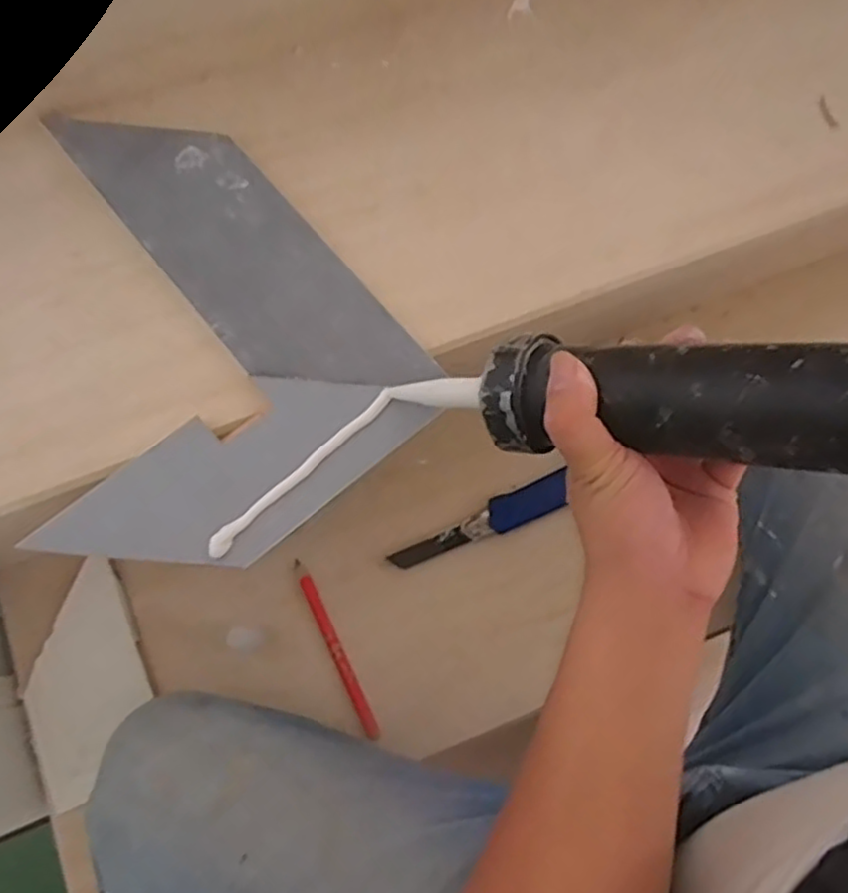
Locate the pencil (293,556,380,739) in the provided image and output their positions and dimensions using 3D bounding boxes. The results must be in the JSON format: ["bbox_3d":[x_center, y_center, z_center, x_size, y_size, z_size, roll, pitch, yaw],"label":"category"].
[{"bbox_3d":[-0.075,0.168,0.595,0.014,0.007,0.156,-26,75,-6],"label":"pencil"}]

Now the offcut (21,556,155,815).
[{"bbox_3d":[-0.284,0.193,0.586,0.104,0.014,0.173,-24,73,-5],"label":"offcut"}]

